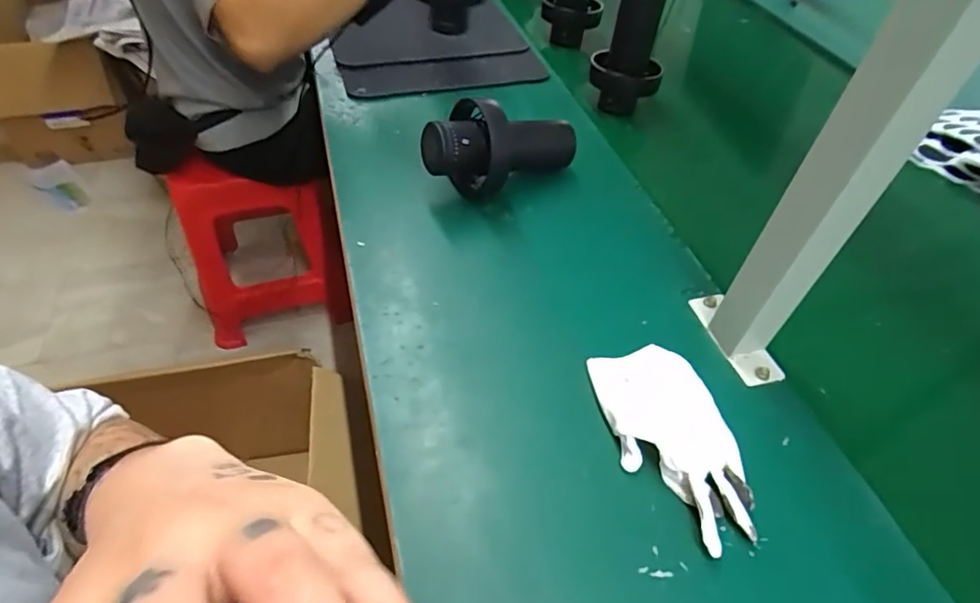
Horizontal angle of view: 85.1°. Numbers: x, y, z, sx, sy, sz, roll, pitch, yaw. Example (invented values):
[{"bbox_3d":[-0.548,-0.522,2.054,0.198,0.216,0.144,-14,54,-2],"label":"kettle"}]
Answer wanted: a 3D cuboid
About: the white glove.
[{"bbox_3d":[0.139,0.103,0.411,0.081,0.025,0.161,-12,51,-12],"label":"white glove"}]

